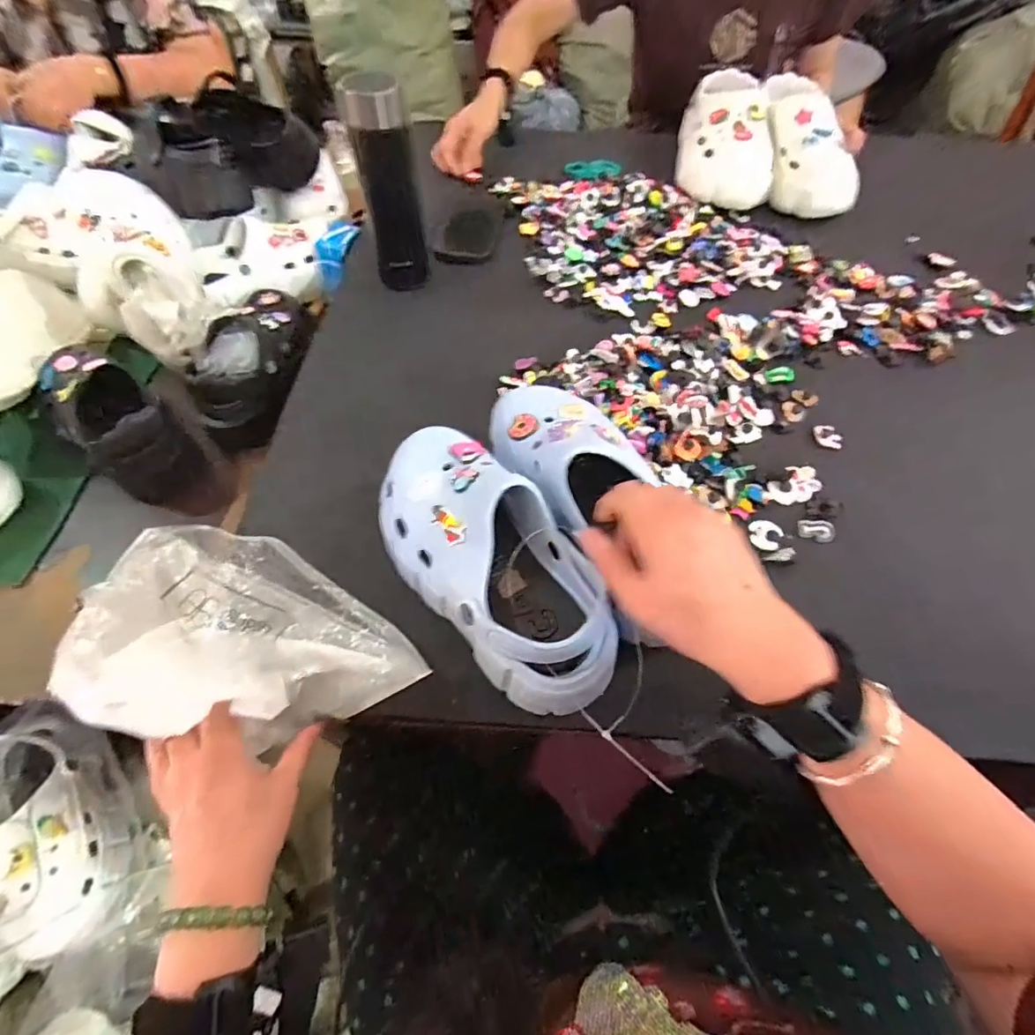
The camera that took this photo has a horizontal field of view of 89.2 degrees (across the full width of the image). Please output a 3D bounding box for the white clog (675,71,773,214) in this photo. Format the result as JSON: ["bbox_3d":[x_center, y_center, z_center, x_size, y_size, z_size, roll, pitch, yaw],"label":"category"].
[{"bbox_3d":[0.314,-0.567,0.783,0.132,0.083,0.233,10,58,6],"label":"white clog"}]

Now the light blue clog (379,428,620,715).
[{"bbox_3d":[-0.025,0.025,0.396,0.103,0.081,0.247,-36,64,-20],"label":"light blue clog"}]

